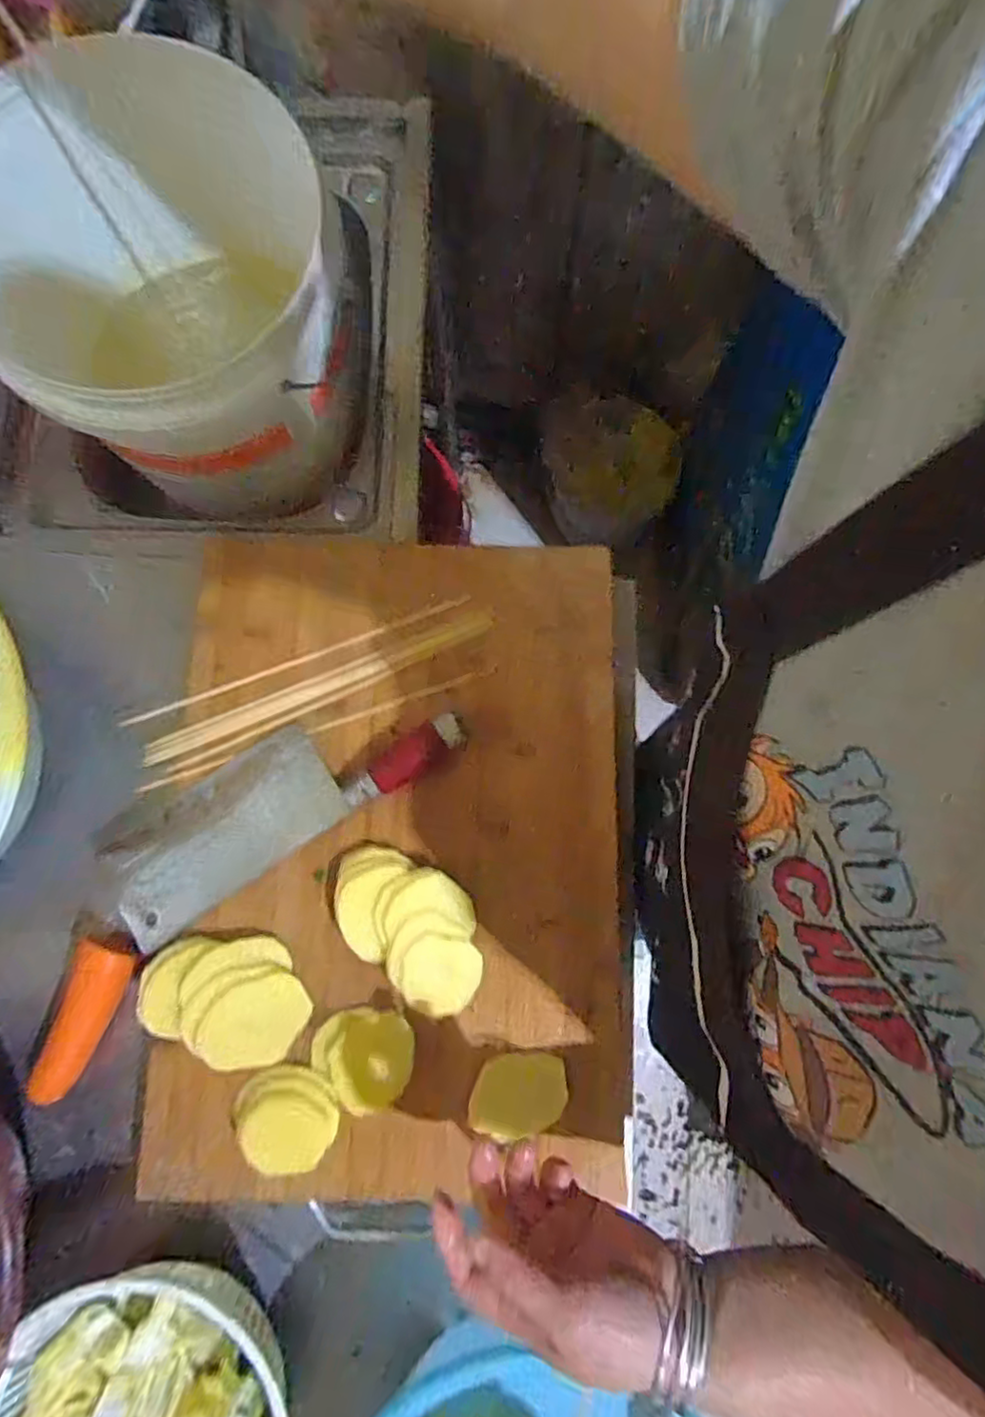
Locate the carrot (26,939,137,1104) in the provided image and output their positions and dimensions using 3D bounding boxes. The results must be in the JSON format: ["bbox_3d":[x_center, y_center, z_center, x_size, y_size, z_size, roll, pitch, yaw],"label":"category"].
[{"bbox_3d":[-0.318,0.243,0.497,0.050,0.041,0.126,22,80,5],"label":"carrot"}]

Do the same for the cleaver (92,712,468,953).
[{"bbox_3d":[-0.174,0.066,0.508,0.295,0.034,0.099,-32,82,-6],"label":"cleaver"}]

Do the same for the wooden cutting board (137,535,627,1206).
[{"bbox_3d":[-0.071,0.098,0.497,0.343,0.028,0.491,0,79,-1],"label":"wooden cutting board"}]

